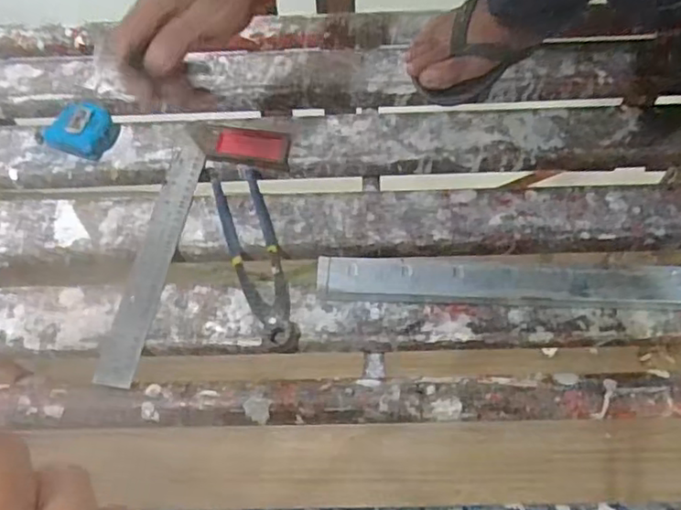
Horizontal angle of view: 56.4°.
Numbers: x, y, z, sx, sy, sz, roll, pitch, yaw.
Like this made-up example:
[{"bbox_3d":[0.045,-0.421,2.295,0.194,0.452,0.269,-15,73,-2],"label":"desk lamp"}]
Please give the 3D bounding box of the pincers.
[{"bbox_3d":[-0.086,-0.004,0.636,0.049,0.014,0.211,-16,63,-6],"label":"pincers"}]

